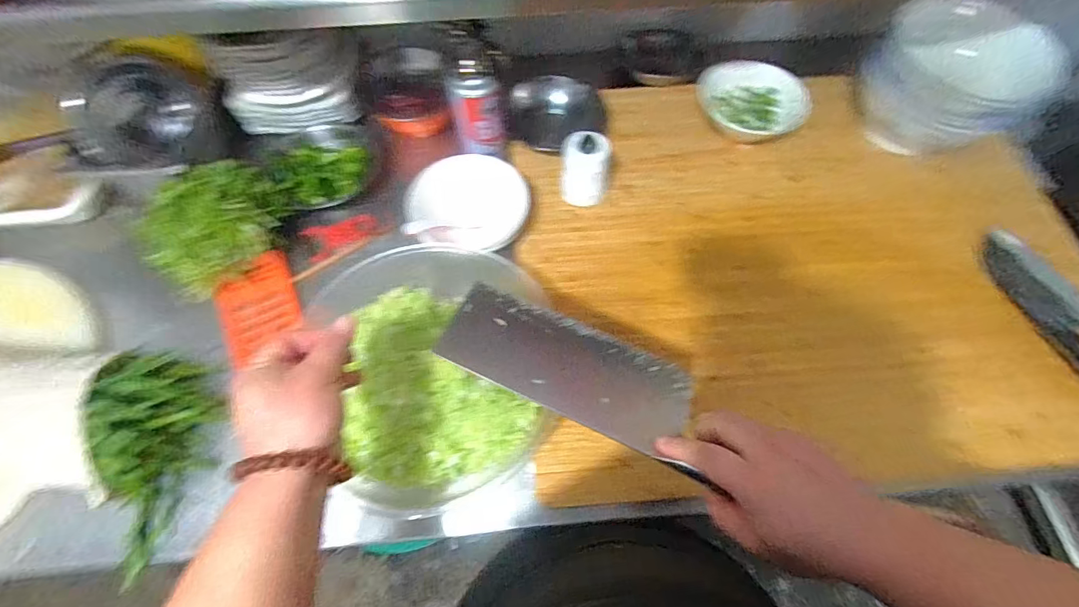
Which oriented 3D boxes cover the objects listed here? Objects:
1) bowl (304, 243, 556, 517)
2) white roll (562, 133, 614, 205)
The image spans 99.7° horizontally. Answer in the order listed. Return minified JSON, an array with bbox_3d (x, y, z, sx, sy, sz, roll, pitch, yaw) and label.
[{"bbox_3d":[-0.120,0.062,0.539,0.263,0.105,0.316,-24,67,-11],"label":"bowl"},{"bbox_3d":[0.066,-0.184,0.644,0.070,0.103,0.056,-1,65,0],"label":"white roll"}]

